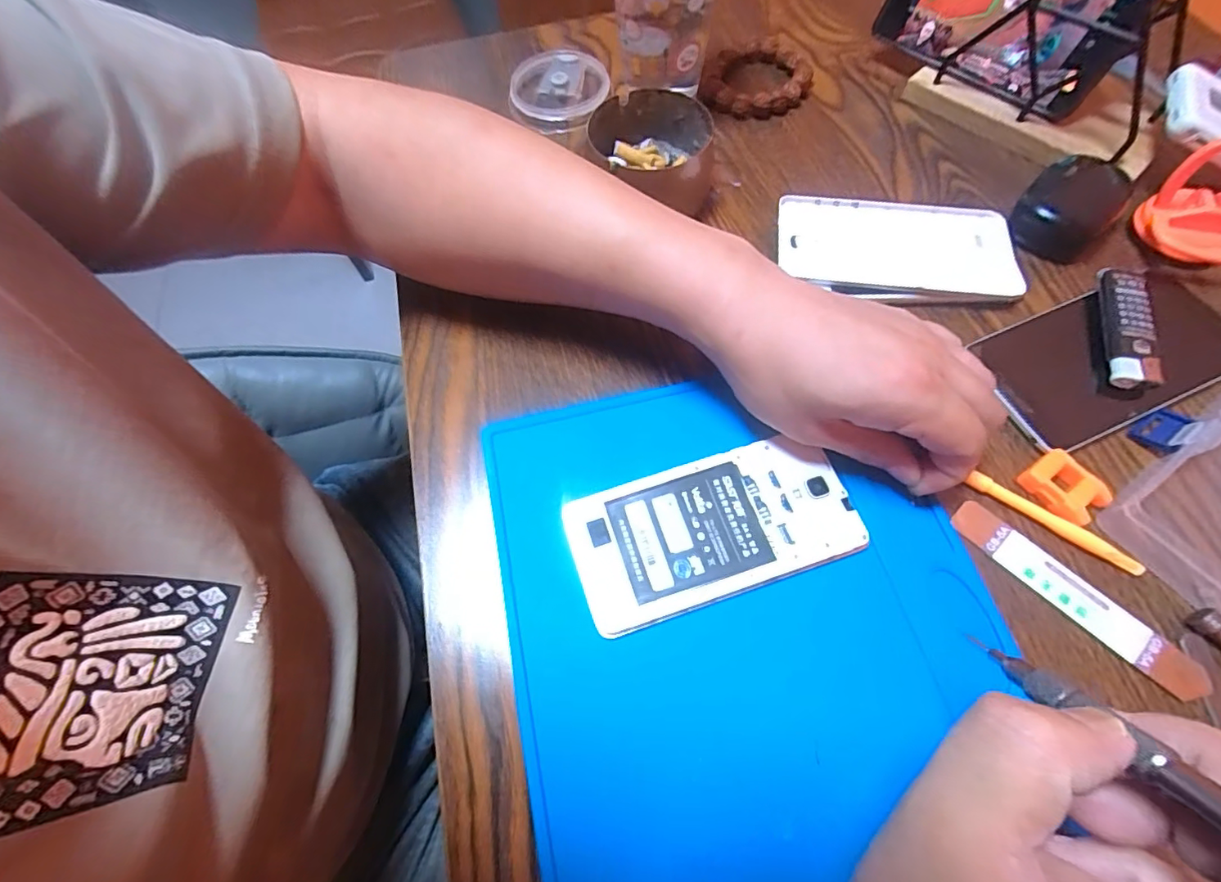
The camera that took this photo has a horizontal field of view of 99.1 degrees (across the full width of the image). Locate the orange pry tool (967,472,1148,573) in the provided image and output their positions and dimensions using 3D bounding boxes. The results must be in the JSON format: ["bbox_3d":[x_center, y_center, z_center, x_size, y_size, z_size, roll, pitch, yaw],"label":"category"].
[{"bbox_3d":[0.223,0.040,0.264,0.082,0.006,0.009,33,70,16],"label":"orange pry tool"}]

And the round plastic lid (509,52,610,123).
[{"bbox_3d":[-0.042,-0.293,0.433,0.080,0.019,0.080,-1,65,2],"label":"round plastic lid"}]

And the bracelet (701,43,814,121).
[{"bbox_3d":[0.120,-0.294,0.425,0.084,0.013,0.075,11,66,7],"label":"bracelet"}]

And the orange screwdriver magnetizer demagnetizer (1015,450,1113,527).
[{"bbox_3d":[0.234,0.024,0.268,0.027,0.011,0.035,-27,67,-10],"label":"orange screwdriver magnetizer demagnetizer"}]

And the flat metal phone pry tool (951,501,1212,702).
[{"bbox_3d":[0.222,0.073,0.251,0.021,0.005,0.115,-41,70,-16],"label":"flat metal phone pry tool"}]

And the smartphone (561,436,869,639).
[{"bbox_3d":[0.051,0.044,0.265,0.140,0.007,0.068,-16,65,-4],"label":"smartphone"}]

